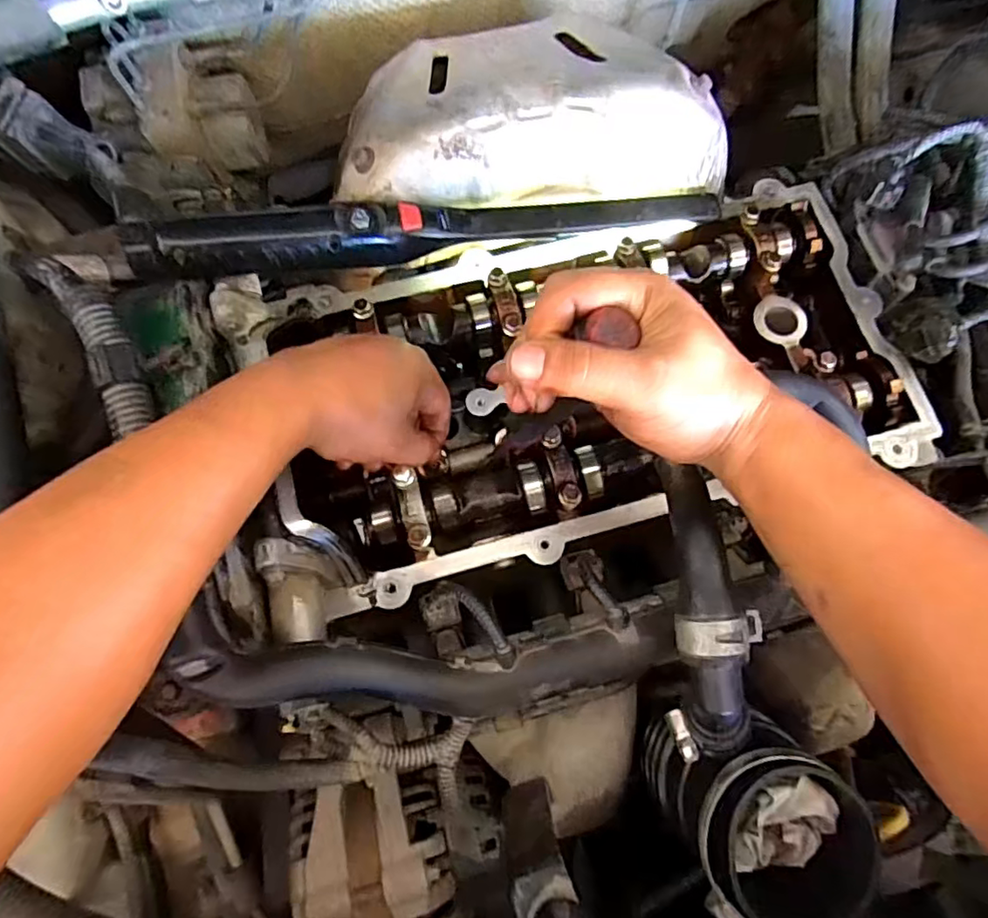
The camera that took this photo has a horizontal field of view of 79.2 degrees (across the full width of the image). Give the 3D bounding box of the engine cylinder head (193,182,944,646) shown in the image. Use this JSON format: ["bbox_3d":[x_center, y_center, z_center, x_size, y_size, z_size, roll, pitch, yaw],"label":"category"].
[{"bbox_3d":[0.064,-0.058,0.384,0.421,0.103,0.219,-14,82,-5],"label":"engine cylinder head"}]

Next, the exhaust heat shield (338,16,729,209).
[{"bbox_3d":[0.027,-0.246,0.414,0.269,0.067,0.145,-12,82,-5],"label":"exhaust heat shield"}]

